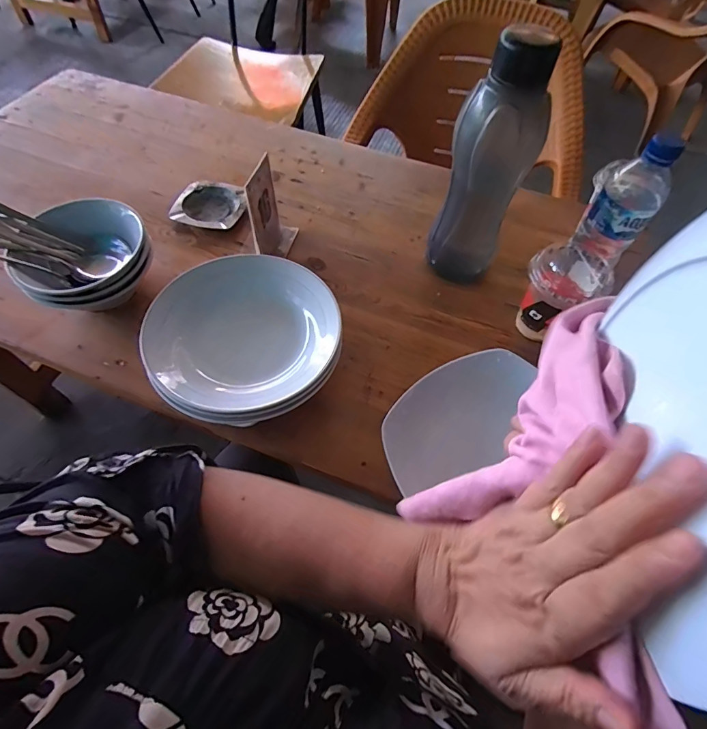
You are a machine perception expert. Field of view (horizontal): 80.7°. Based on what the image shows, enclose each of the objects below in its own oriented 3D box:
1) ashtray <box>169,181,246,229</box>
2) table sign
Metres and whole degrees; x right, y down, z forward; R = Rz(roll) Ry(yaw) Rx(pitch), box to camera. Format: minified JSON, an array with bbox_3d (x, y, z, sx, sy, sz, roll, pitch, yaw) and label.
[{"bbox_3d":[-0.223,-0.253,0.667,0.107,0.028,0.102,12,59,2],"label":"ashtray"},{"bbox_3d":[-0.113,-0.218,0.589,0.050,0.120,0.088,5,59,-2],"label":"table sign"}]

